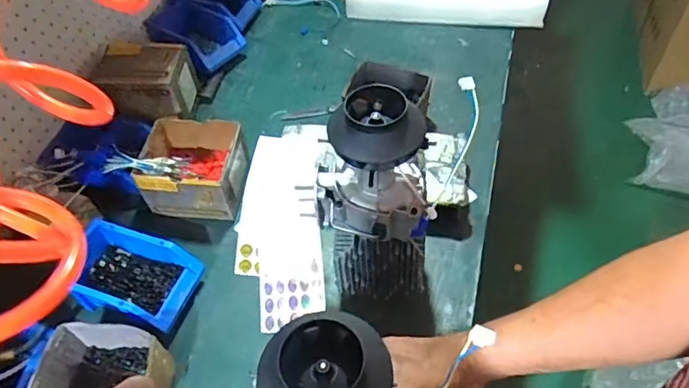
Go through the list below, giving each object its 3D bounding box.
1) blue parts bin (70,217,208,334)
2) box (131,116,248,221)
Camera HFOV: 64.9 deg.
[{"bbox_3d":[-0.314,0.123,0.799,0.182,0.069,0.129,14,54,16],"label":"blue parts bin"},{"bbox_3d":[-0.252,-0.043,0.906,0.161,0.101,0.132,1,51,7],"label":"box"}]

